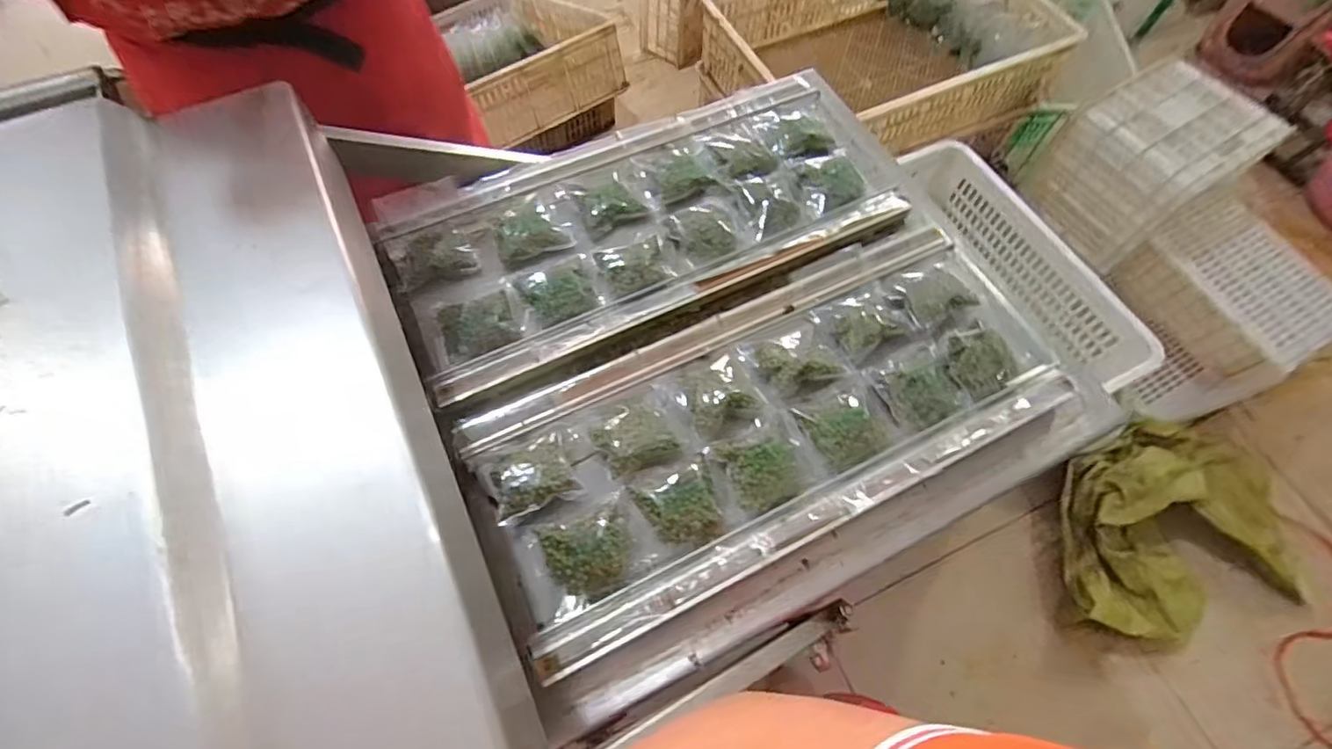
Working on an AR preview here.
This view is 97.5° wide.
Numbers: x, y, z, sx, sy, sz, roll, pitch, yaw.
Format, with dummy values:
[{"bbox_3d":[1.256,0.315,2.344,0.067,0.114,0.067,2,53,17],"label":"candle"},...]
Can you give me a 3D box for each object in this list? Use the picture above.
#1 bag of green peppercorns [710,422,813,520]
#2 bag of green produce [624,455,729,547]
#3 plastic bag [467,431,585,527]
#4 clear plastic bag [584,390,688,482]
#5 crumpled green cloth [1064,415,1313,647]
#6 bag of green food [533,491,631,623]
[{"bbox_3d":[0.097,0.090,0.569,0.075,0.021,0.073,-22,67,-11],"label":"bag of green peppercorns"},{"bbox_3d":[0.018,0.125,0.555,0.078,0.022,0.073,-24,67,-12],"label":"bag of green produce"},{"bbox_3d":[-0.136,0.094,0.562,0.087,0.038,0.076,-22,67,-11],"label":"plastic bag"},{"bbox_3d":[-0.031,0.057,0.585,0.081,0.033,0.077,-25,67,-12],"label":"clear plastic bag"},{"bbox_3d":[1.166,0.312,1.289,0.640,0.175,0.409,-11,65,-6],"label":"crumpled green cloth"},{"bbox_3d":[-0.069,0.163,0.532,0.081,0.029,0.084,-17,66,-9],"label":"bag of green food"}]

